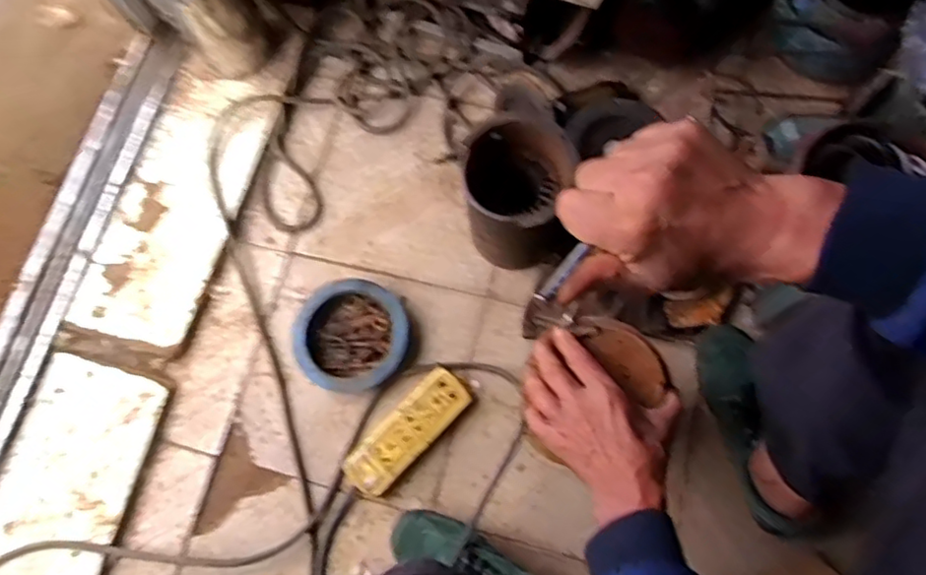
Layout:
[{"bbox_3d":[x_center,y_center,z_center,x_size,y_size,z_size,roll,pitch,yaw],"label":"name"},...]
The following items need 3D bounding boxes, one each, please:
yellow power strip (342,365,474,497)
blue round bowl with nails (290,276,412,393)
[{"bbox_3d":[-0.071,0.191,0.804,0.065,0.035,0.190,42,80,13],"label":"yellow power strip"},{"bbox_3d":[-0.161,0.069,0.874,0.163,0.044,0.160,-1,74,4],"label":"blue round bowl with nails"}]

